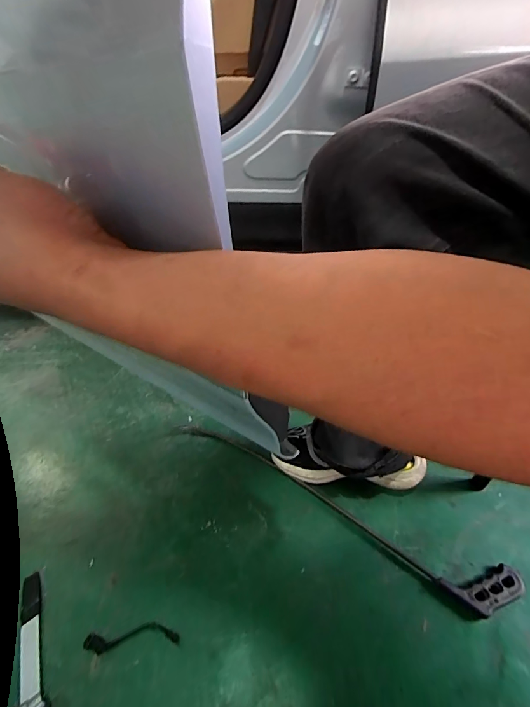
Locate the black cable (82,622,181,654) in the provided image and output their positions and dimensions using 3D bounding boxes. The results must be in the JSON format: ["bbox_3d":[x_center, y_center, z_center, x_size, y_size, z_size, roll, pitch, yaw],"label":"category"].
[{"bbox_3d":[-0.187,0.400,0.506,0.130,0.011,0.028,-3,39,-5],"label":"black cable"}]

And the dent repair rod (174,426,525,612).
[{"bbox_3d":[0.097,0.264,0.675,0.674,0.028,0.089,22,43,23],"label":"dent repair rod"}]

